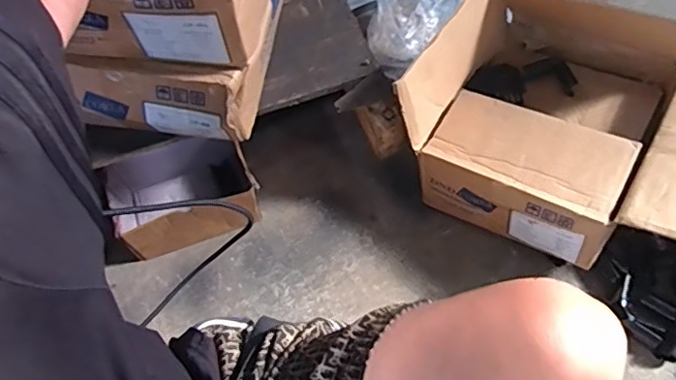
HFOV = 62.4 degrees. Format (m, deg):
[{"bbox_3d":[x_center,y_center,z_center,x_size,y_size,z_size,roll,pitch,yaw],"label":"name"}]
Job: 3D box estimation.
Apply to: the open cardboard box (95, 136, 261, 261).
[{"bbox_3d":[-0.240,0.007,0.870,0.209,0.117,0.159,-26,64,-11],"label":"open cardboard box"}]

